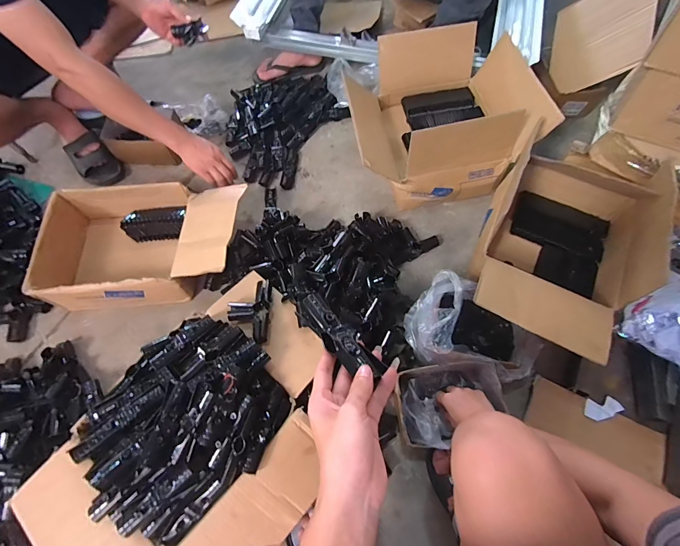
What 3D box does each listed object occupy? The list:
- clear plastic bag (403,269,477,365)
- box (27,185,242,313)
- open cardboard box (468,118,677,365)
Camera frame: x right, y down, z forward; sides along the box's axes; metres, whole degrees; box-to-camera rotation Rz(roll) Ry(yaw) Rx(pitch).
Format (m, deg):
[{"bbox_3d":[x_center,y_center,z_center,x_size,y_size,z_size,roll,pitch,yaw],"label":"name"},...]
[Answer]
[{"bbox_3d":[0.212,0.098,0.798,0.105,0.126,0.195,25,69,12],"label":"clear plastic bag"},{"bbox_3d":[-0.469,-0.085,0.876,0.467,0.156,0.306,-3,66,0],"label":"box"},{"bbox_3d":[0.477,-0.058,0.795,0.291,0.234,0.459,23,69,11],"label":"open cardboard box"}]

